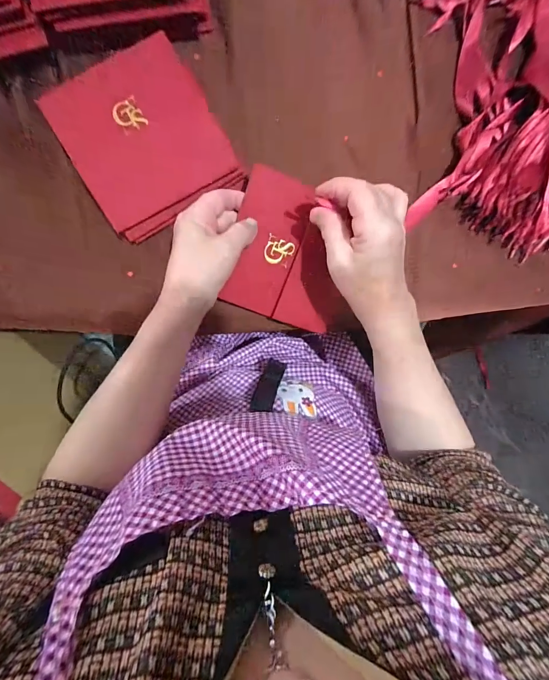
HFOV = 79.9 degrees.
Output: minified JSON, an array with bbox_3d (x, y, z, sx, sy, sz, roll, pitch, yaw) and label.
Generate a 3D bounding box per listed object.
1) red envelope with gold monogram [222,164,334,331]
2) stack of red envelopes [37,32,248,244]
[{"bbox_3d":[0.018,-0.089,0.347,0.120,0.004,0.139,14,105,-15],"label":"red envelope with gold monogram"},{"bbox_3d":[-0.126,-0.199,0.331,0.146,0.045,0.141,-34,94,-4],"label":"stack of red envelopes"}]

